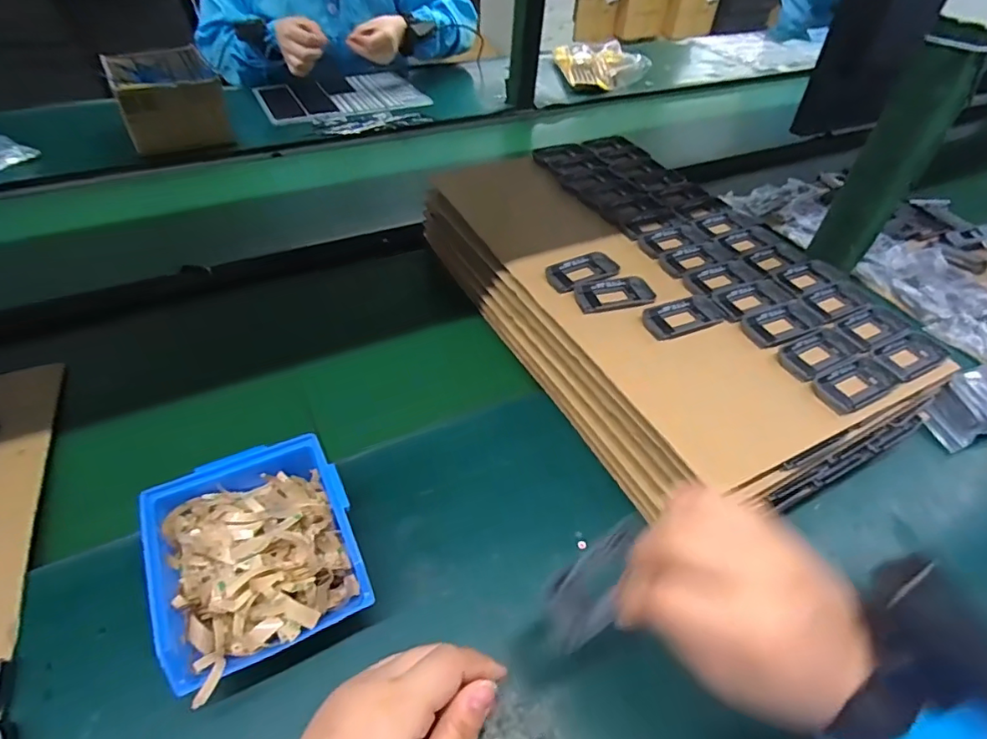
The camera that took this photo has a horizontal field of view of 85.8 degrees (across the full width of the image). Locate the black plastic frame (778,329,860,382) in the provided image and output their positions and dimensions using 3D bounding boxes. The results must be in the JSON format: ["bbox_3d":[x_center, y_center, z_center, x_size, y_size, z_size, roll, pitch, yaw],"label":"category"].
[{"bbox_3d":[0.285,-0.015,0.468,0.075,0.005,0.038,-22,53,-22],"label":"black plastic frame"}]

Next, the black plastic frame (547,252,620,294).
[{"bbox_3d":[0.089,-0.101,0.542,0.078,0.005,0.043,-24,54,-23],"label":"black plastic frame"}]

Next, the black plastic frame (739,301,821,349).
[{"bbox_3d":[0.268,-0.043,0.494,0.076,0.005,0.042,-18,52,-19],"label":"black plastic frame"}]

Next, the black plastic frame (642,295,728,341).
[{"bbox_3d":[0.177,-0.051,0.497,0.080,0.007,0.039,-16,51,-18],"label":"black plastic frame"}]

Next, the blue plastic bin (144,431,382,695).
[{"bbox_3d":[-0.160,0.128,0.370,0.121,0.064,0.142,-19,50,-21],"label":"blue plastic bin"}]

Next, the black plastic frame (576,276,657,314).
[{"bbox_3d":[0.116,-0.074,0.517,0.077,0.004,0.045,-12,50,-14],"label":"black plastic frame"}]

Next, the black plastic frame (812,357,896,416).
[{"bbox_3d":[0.302,0.012,0.447,0.075,0.005,0.039,-21,52,-21],"label":"black plastic frame"}]

